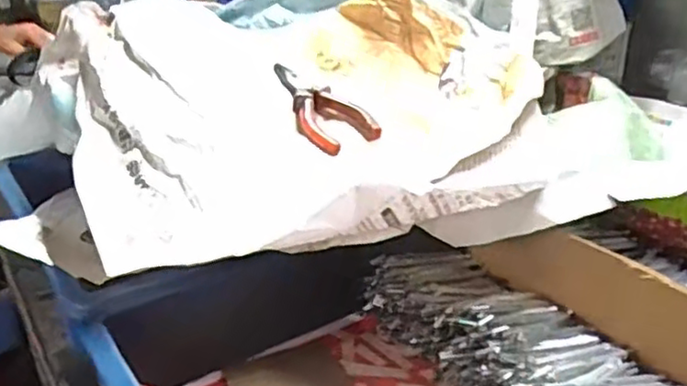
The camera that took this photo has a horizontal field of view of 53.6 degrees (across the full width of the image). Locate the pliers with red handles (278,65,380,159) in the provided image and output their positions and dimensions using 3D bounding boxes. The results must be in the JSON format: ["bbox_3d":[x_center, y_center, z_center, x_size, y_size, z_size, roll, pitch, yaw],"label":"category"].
[{"bbox_3d":[-0.027,-0.079,0.583,0.054,0.014,0.139,-16,42,-27],"label":"pliers with red handles"}]

